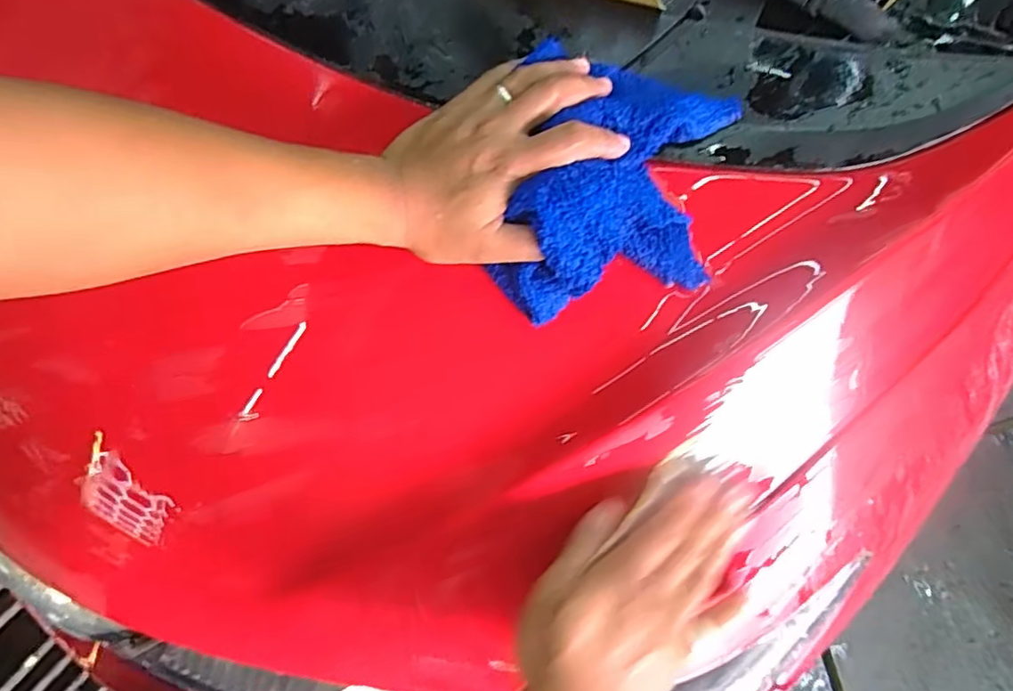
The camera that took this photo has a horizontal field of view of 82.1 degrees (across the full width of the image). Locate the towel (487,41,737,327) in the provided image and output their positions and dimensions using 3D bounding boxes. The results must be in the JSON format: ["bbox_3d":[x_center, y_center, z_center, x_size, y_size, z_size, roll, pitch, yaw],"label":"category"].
[{"bbox_3d":[0.066,-0.103,0.395,0.158,0.063,0.177,26,68,8],"label":"towel"}]

